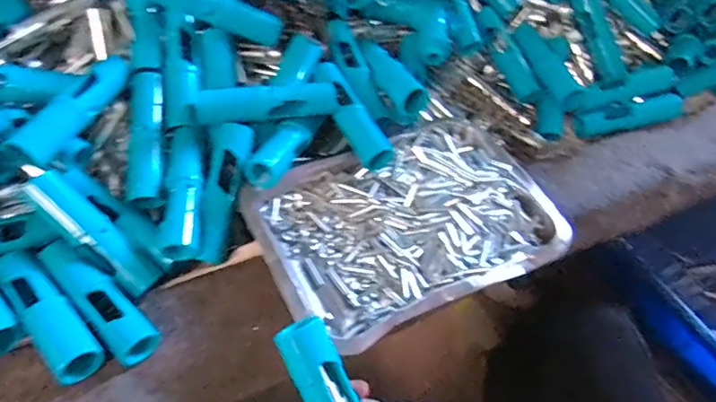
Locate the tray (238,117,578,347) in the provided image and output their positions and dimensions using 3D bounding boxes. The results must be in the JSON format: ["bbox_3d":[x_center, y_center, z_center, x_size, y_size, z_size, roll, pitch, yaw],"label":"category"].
[{"bbox_3d":[0.041,0.016,0.445,0.251,0.036,0.181,-19,55,-19],"label":"tray"}]

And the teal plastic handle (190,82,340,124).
[{"bbox_3d":[-0.081,-0.087,0.449,0.125,0.024,0.024,-7,52,-10],"label":"teal plastic handle"}]

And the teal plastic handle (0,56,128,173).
[{"bbox_3d":[-0.245,-0.074,0.423,0.030,0.026,0.130,31,70,19],"label":"teal plastic handle"}]

